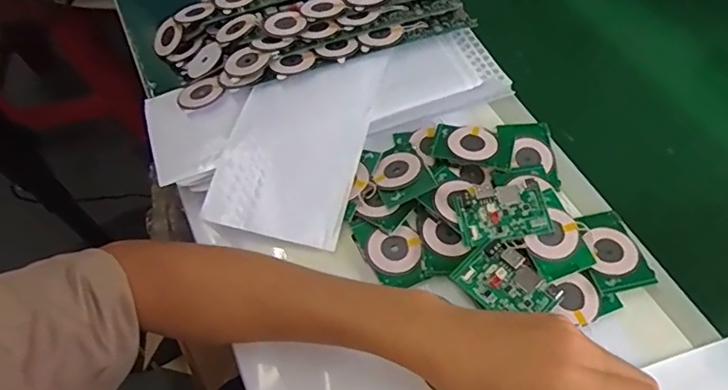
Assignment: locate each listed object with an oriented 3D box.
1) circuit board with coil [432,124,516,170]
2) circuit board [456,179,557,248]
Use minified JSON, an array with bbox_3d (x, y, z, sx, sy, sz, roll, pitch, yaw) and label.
[{"bbox_3d":[0.086,-0.040,0.419,0.060,0.007,0.036,11,60,10],"label":"circuit board with coil"},{"bbox_3d":[0.098,0.012,0.380,0.061,0.011,0.043,-8,58,-1],"label":"circuit board"}]

